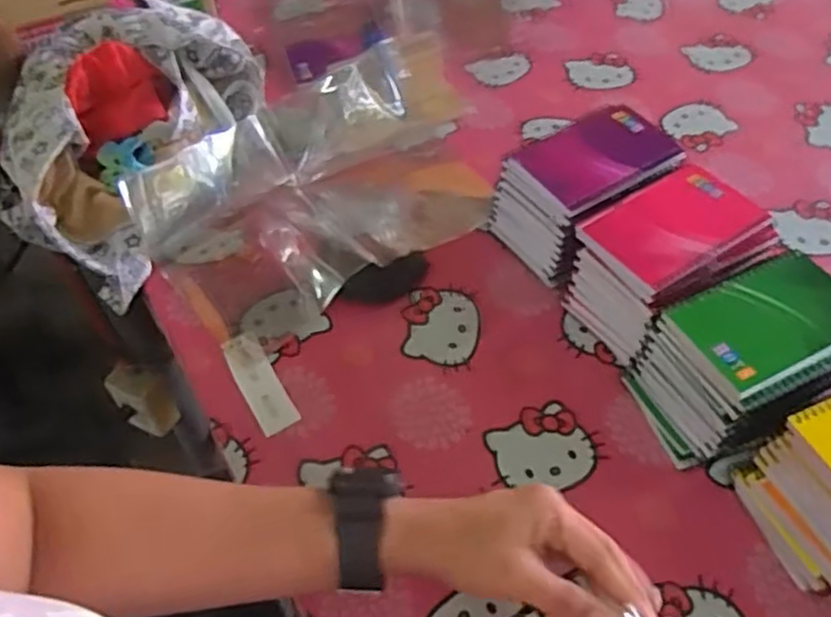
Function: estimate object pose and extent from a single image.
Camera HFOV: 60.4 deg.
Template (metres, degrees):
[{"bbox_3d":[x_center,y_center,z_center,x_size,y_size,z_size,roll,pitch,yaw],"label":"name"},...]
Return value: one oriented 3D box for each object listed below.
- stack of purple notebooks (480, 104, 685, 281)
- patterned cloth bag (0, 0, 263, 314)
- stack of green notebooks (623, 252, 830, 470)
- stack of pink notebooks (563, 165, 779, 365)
[{"bbox_3d":[0.153,-0.104,0.666,0.139,0.116,0.108,-29,56,-19],"label":"stack of purple notebooks"},{"bbox_3d":[-0.282,-0.195,0.737,0.209,0.141,0.313,28,59,22],"label":"patterned cloth bag"},{"bbox_3d":[0.255,0.042,0.549,0.141,0.109,0.098,-18,54,-11],"label":"stack of green notebooks"},{"bbox_3d":[0.210,-0.033,0.605,0.134,0.118,0.097,-26,56,-16],"label":"stack of pink notebooks"}]

